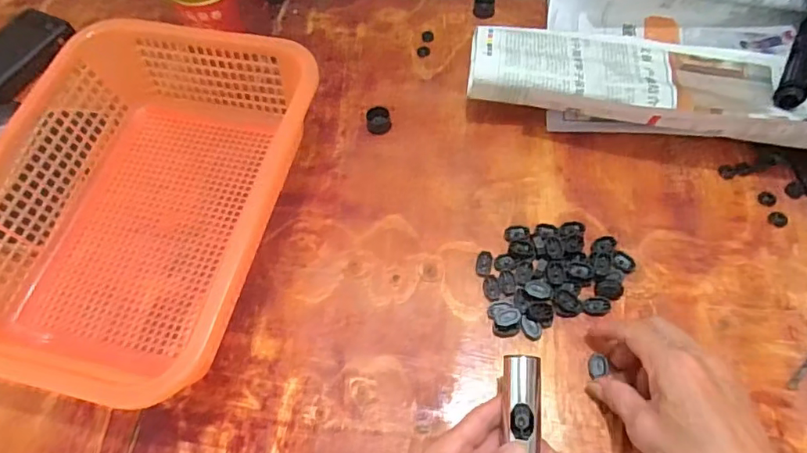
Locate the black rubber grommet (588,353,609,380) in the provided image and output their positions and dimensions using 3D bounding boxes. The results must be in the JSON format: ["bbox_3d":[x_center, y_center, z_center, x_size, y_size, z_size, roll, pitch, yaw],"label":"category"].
[{"bbox_3d":[0.154,0.109,0.412,0.015,0.007,0.019,9,65,7],"label":"black rubber grommet"}]

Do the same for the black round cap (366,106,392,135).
[{"bbox_3d":[-0.026,-0.110,0.542,0.024,0.021,0.020,-6,61,1],"label":"black round cap"}]

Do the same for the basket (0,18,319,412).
[{"bbox_3d":[-0.226,-0.032,0.463,0.241,0.090,0.328,10,63,9],"label":"basket"}]

